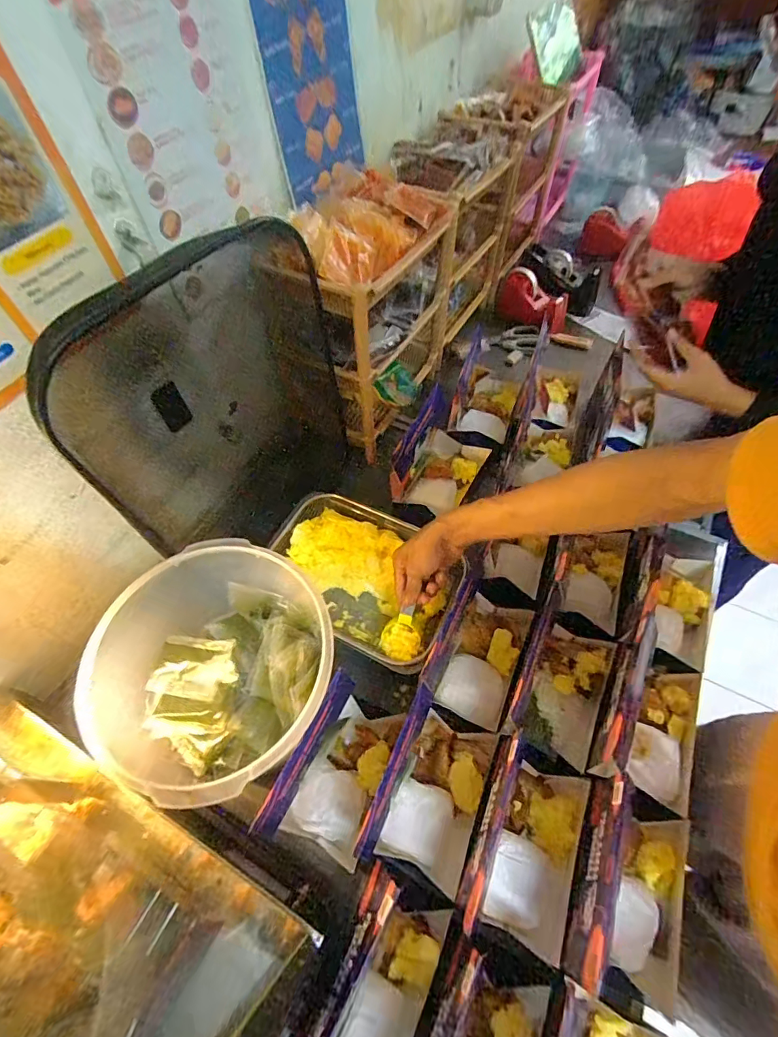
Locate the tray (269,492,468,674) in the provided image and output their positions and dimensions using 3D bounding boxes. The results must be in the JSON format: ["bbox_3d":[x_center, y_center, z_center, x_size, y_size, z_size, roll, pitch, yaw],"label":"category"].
[{"bbox_3d":[-0.046,0.095,0.724,0.286,0.065,0.201,23,60,16],"label":"tray"}]

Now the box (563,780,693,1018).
[{"bbox_3d":[0.255,0.371,0.458,0.120,0.131,0.177,17,59,13],"label":"box"}]

